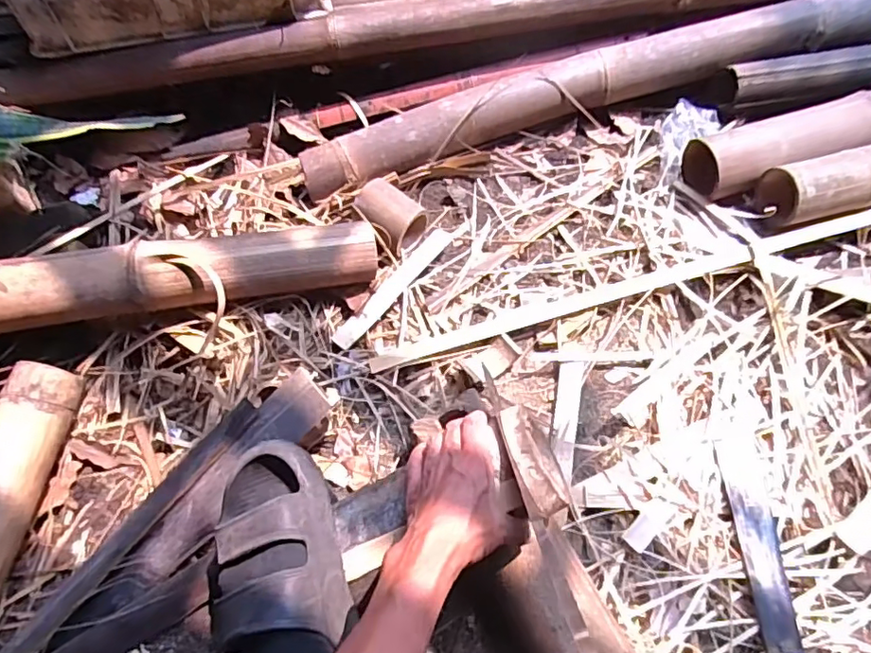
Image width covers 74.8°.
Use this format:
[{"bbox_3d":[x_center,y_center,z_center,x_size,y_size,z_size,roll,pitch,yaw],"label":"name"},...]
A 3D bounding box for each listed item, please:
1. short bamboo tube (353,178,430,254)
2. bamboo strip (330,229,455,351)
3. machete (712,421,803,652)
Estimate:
[{"bbox_3d":[-0.059,-0.148,0.751,0.089,0.051,0.067,37,71,19],"label":"short bamboo tube"},{"bbox_3d":[-0.049,-0.055,0.715,0.029,0.011,0.211,33,70,18],"label":"bamboo strip"},{"bbox_3d":[0.314,0.255,0.522,0.063,0.027,0.329,-9,63,-1],"label":"machete"}]

